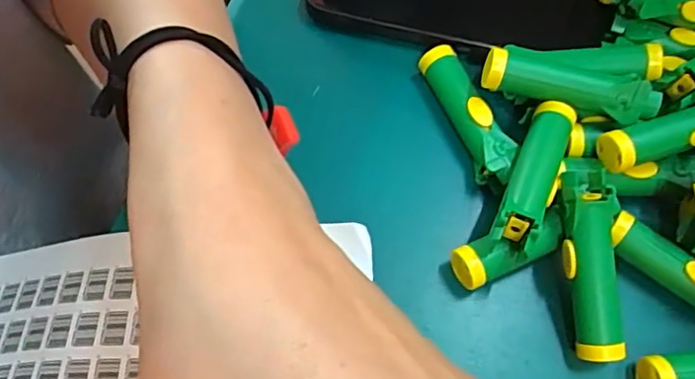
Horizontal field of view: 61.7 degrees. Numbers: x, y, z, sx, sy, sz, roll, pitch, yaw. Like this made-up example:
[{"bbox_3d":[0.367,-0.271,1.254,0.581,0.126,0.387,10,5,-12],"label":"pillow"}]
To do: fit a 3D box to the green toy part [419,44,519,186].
[{"bbox_3d":[0.061,-0.038,0.292,0.019,0.016,0.076,-19,69,-12],"label":"green toy part"}]

